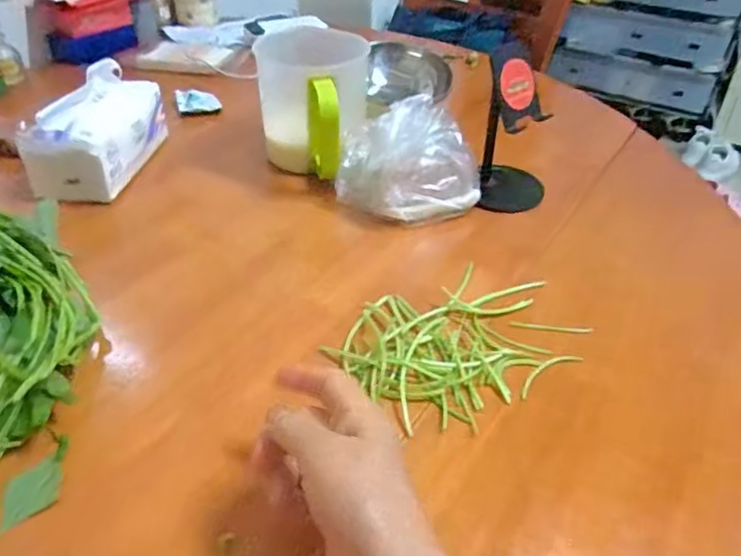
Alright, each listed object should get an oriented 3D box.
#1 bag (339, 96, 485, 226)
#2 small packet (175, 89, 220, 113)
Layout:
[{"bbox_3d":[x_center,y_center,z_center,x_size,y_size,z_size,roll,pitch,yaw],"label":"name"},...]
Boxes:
[{"bbox_3d":[0.036,-0.126,0.624,0.137,0.100,0.090,22,44,24],"label":"bag"},{"bbox_3d":[-0.248,-0.254,0.859,0.061,0.017,0.051,-9,40,-12],"label":"small packet"}]

